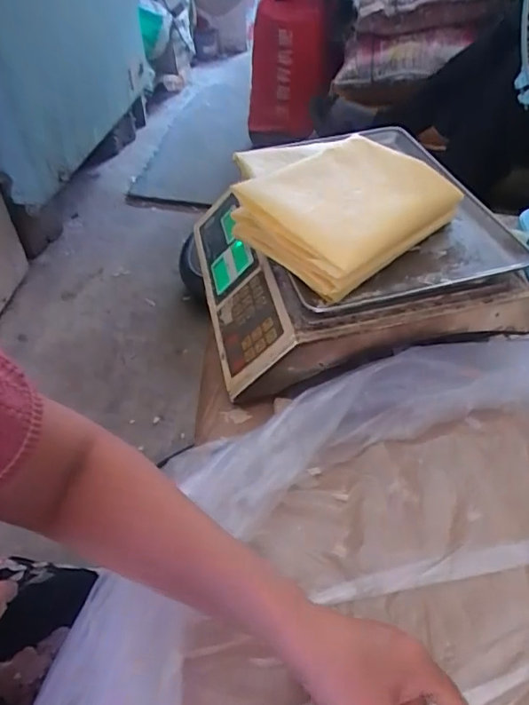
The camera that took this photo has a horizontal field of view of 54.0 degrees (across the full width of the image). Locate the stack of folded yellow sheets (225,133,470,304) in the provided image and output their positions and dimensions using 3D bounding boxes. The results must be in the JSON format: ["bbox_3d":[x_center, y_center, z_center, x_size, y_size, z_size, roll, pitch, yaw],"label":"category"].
[{"bbox_3d":[0.082,-0.162,0.540,0.201,0.060,0.167,-35,57,-27],"label":"stack of folded yellow sheets"}]

